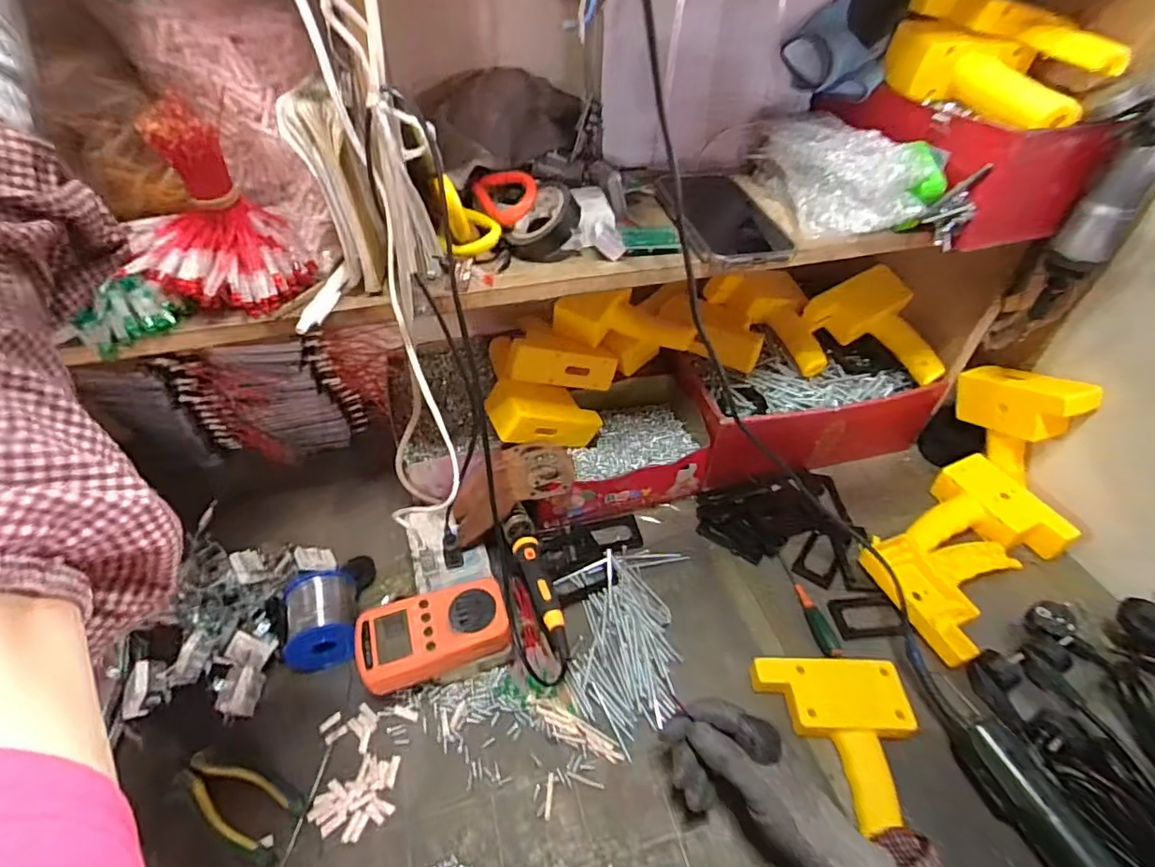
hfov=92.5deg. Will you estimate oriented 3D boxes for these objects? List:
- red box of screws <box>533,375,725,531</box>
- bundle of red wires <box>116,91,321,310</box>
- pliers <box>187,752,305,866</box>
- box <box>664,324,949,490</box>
[{"bbox_3d":[0.047,0.008,0.664,0.212,0.091,0.164,-8,47,-9],"label":"red box of screws"},{"bbox_3d":[-0.247,-0.145,0.366,0.063,0.118,0.089,25,51,22],"label":"bundle of red wires"},{"bbox_3d":[-0.270,0.289,0.432,0.104,0.022,0.048,17,48,15],"label":"pliers"},{"bbox_3d":[0.279,-0.043,0.696,0.300,0.105,0.155,-10,47,-11],"label":"box"}]

